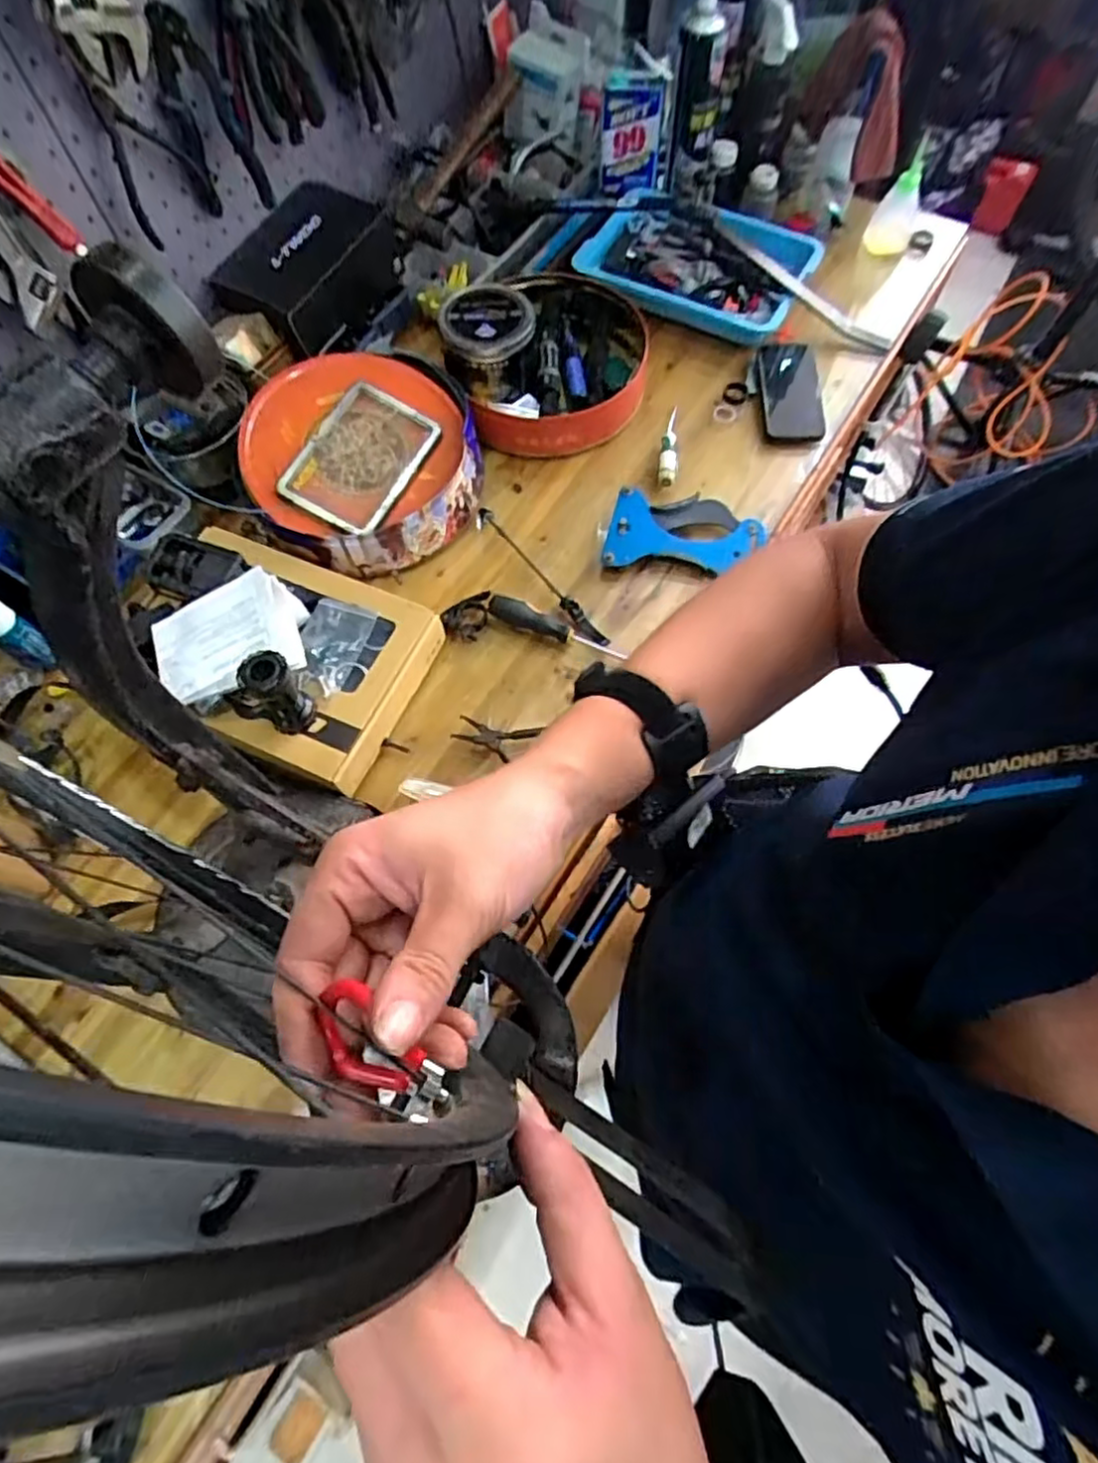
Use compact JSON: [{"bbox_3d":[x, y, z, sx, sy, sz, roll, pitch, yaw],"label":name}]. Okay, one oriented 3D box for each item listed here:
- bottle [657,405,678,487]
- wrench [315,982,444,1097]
[{"bbox_3d":[0.160,-0.383,0.916,0.023,0.021,0.140,5,67,4],"label":"bottle"},{"bbox_3d":[-0.058,0.109,0.232,0.050,0.012,0.024,40,74,17],"label":"wrench"}]

